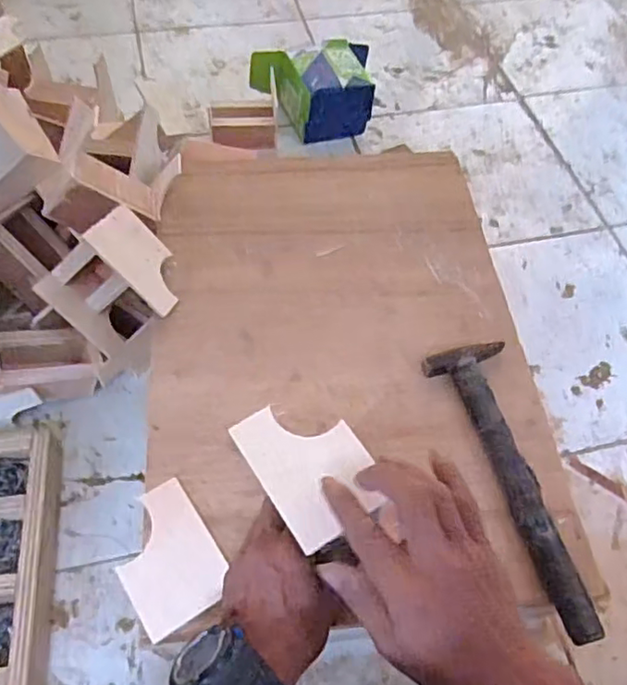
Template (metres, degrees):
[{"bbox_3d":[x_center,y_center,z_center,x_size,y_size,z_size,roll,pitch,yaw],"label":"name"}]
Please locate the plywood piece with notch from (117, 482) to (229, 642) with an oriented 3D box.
[{"bbox_3d":[-0.112,0.162,0.465,0.070,0.007,0.099,-29,65,-20],"label":"plywood piece with notch"}]

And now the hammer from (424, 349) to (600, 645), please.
[{"bbox_3d":[0.159,0.109,0.497,0.065,0.025,0.248,-8,60,-9],"label":"hammer"}]

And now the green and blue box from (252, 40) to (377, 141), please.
[{"bbox_3d":[0.005,-0.389,0.944,0.187,0.096,0.147,-8,58,-8],"label":"green and blue box"}]

